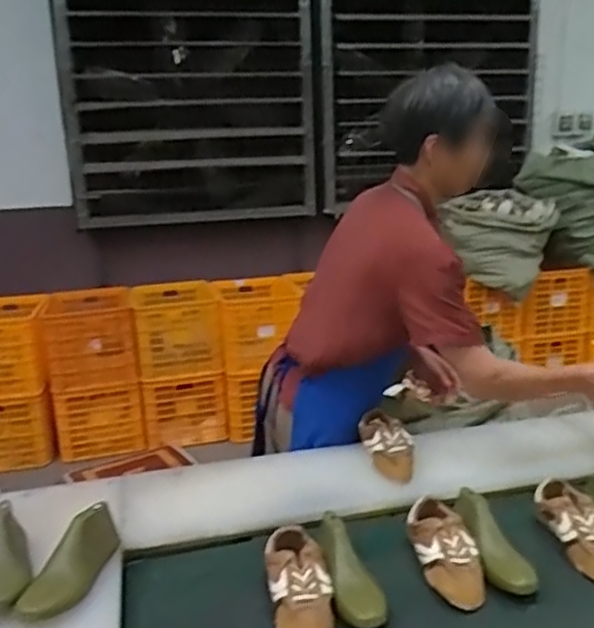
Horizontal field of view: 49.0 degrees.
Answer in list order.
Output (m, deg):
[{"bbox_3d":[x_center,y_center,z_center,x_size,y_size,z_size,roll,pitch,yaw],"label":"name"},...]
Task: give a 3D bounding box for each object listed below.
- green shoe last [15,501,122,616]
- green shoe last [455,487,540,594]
[{"bbox_3d":[-0.347,0.377,0.991,0.070,0.084,0.201,1,15,12],"label":"green shoe last"},{"bbox_3d":[0.320,0.376,1.086,0.071,0.077,0.220,-5,15,-9],"label":"green shoe last"}]

